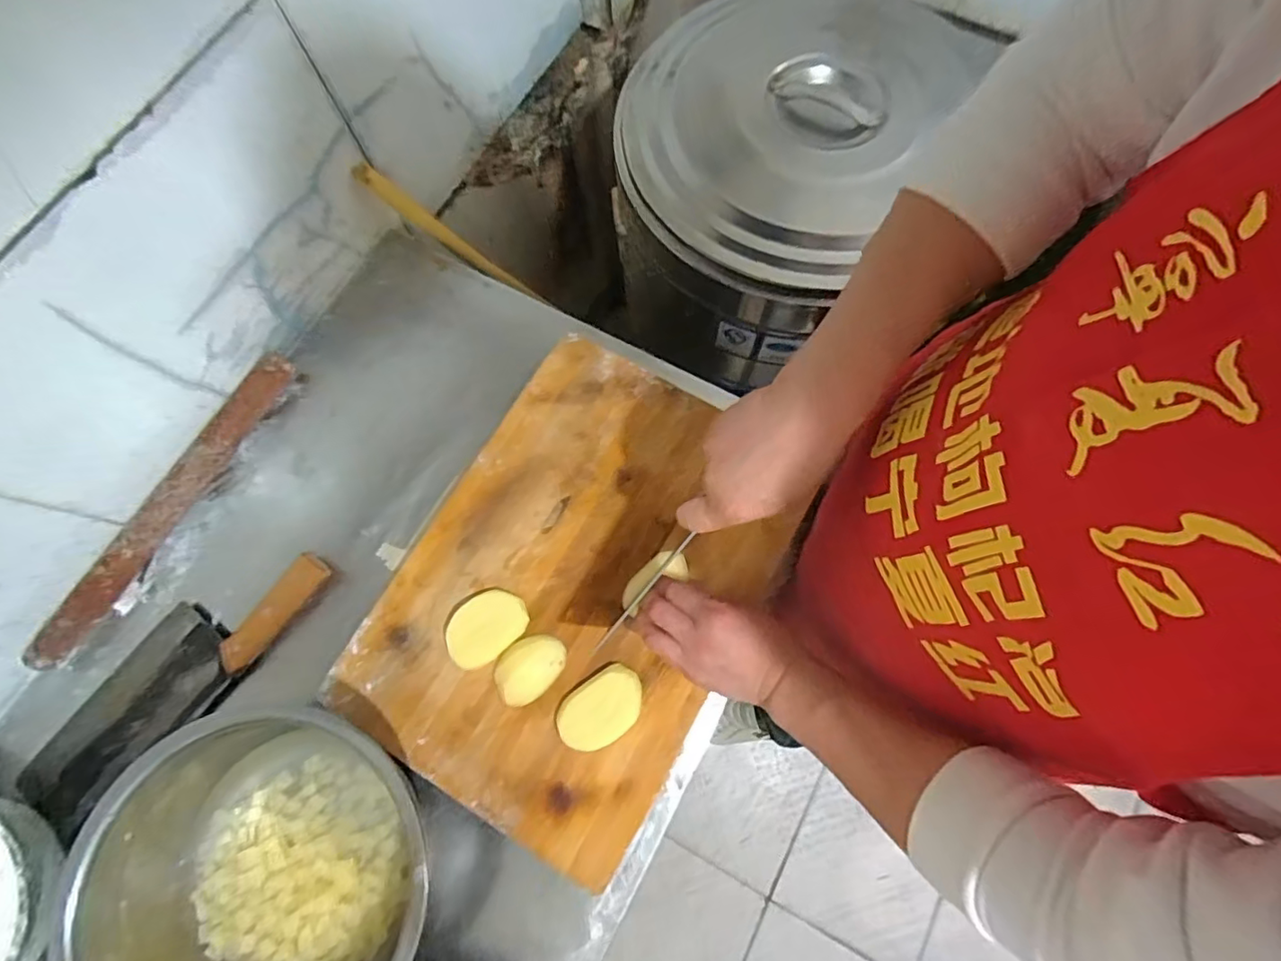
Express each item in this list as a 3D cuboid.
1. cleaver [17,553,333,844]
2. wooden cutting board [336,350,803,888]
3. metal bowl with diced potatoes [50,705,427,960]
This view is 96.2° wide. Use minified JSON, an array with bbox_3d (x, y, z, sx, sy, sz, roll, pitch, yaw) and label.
[{"bbox_3d":[-0.441,0.179,0.537,0.094,0.024,0.315,38,78,11],"label":"cleaver"},{"bbox_3d":[-0.058,0.095,0.554,0.311,0.033,0.422,32,77,10],"label":"wooden cutting board"},{"bbox_3d":[-0.306,0.328,0.461,0.244,0.102,0.255,-32,75,-7],"label":"metal bowl with diced potatoes"}]

